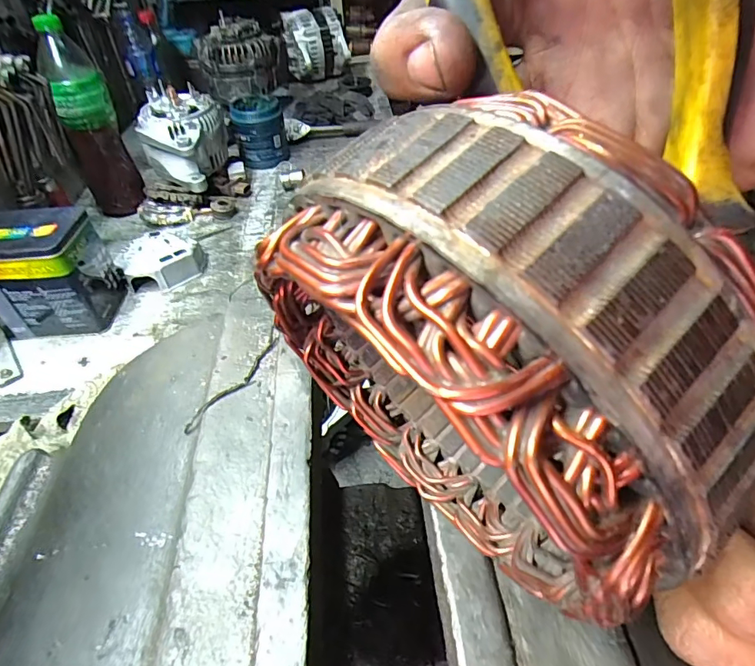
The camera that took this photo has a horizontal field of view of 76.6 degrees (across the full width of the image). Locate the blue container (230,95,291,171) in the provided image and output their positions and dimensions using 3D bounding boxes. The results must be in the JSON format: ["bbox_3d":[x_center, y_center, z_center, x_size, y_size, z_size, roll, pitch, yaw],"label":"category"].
[{"bbox_3d":[-0.215,-0.370,0.883,0.091,0.097,0.090,-8,44,-4],"label":"blue container"}]

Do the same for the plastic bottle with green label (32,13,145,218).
[{"bbox_3d":[-0.422,-0.306,0.701,0.077,0.259,0.063,-24,47,-20],"label":"plastic bottle with green label"}]

